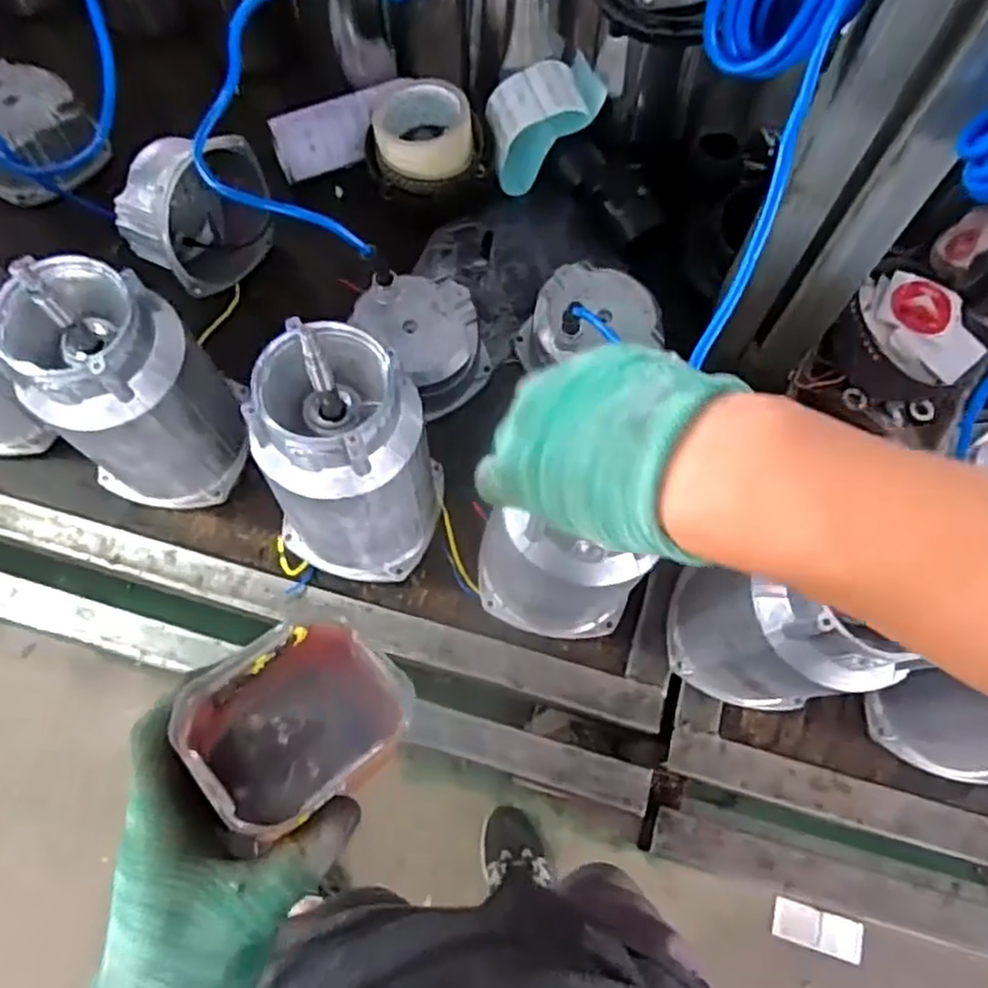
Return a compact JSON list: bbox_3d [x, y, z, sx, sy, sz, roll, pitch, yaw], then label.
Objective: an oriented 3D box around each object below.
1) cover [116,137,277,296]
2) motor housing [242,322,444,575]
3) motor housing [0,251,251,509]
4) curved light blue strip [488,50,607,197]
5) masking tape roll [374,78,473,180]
[{"bbox_3d":[-0.286,-0.266,0.697,0.089,0.140,0.141,21,71,5],"label":"cover"},{"bbox_3d":[-0.106,-0.018,0.544,0.111,0.238,0.113,1,70,-2],"label":"motor housing"},{"bbox_3d":[-0.280,-0.073,0.568,0.104,0.224,0.106,7,70,0],"label":"motor housing"},{"bbox_3d":[0.048,-0.380,0.732,0.123,0.068,0.091,-23,73,-10],"label":"curved light blue strip"},{"bbox_3d":[-0.068,-0.350,0.696,0.089,0.046,0.081,1,70,-2],"label":"masking tape roll"}]

